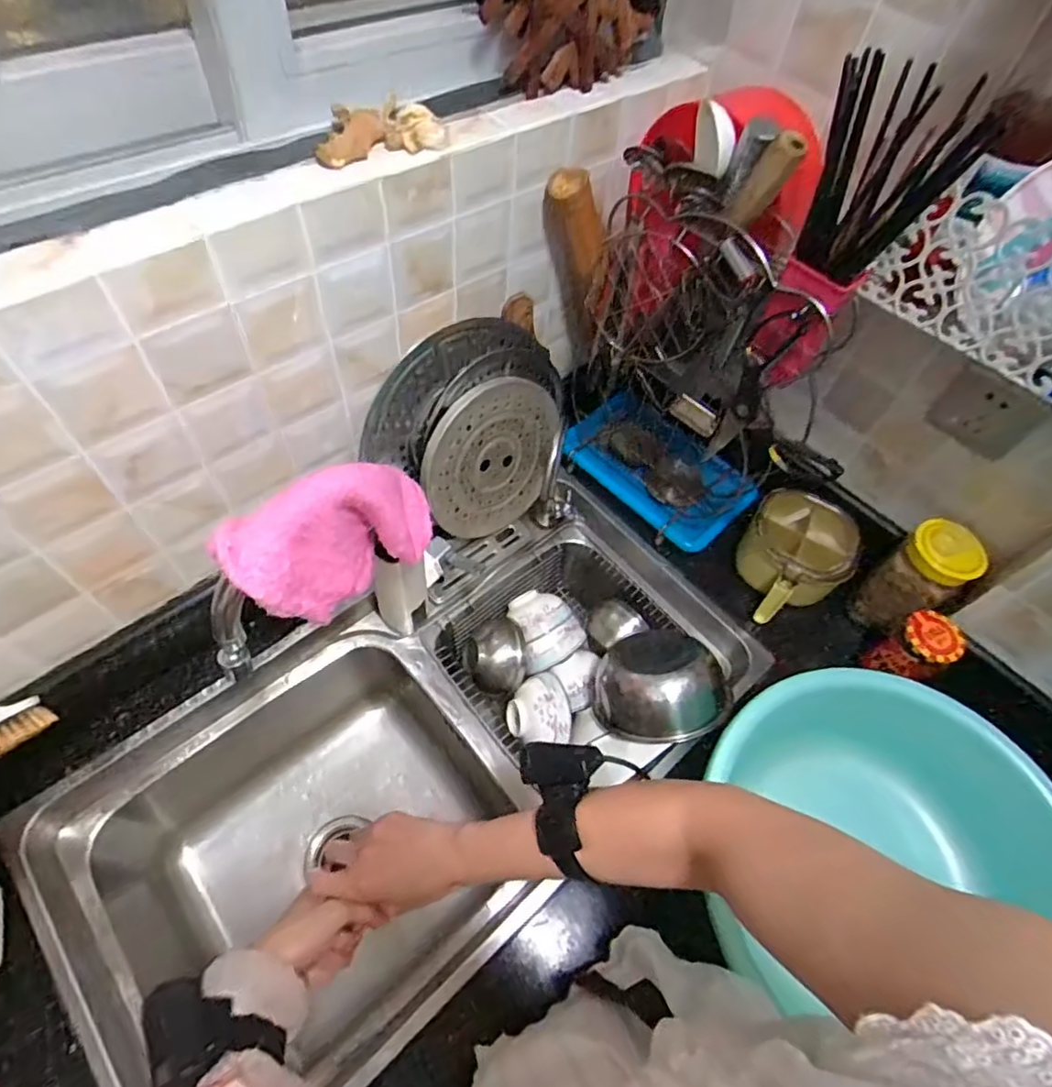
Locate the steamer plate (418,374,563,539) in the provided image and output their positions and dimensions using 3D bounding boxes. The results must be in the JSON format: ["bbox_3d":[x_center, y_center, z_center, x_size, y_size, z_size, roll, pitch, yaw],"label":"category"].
[{"bbox_3d":[-0.043,-0.113,0.818,0.014,0.209,0.223,30,26,37],"label":"steamer plate"}]

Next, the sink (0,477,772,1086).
[{"bbox_3d":[-0.117,0.292,0.823,0.781,0.293,0.421,-35,67,-24],"label":"sink"}]

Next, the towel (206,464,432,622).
[{"bbox_3d":[-0.154,-0.004,0.523,0.052,0.142,0.184,38,62,18],"label":"towel"}]

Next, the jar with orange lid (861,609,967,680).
[{"bbox_3d":[0.479,0.129,0.741,0.074,0.095,0.063,-25,63,-19],"label":"jar with orange lid"}]

